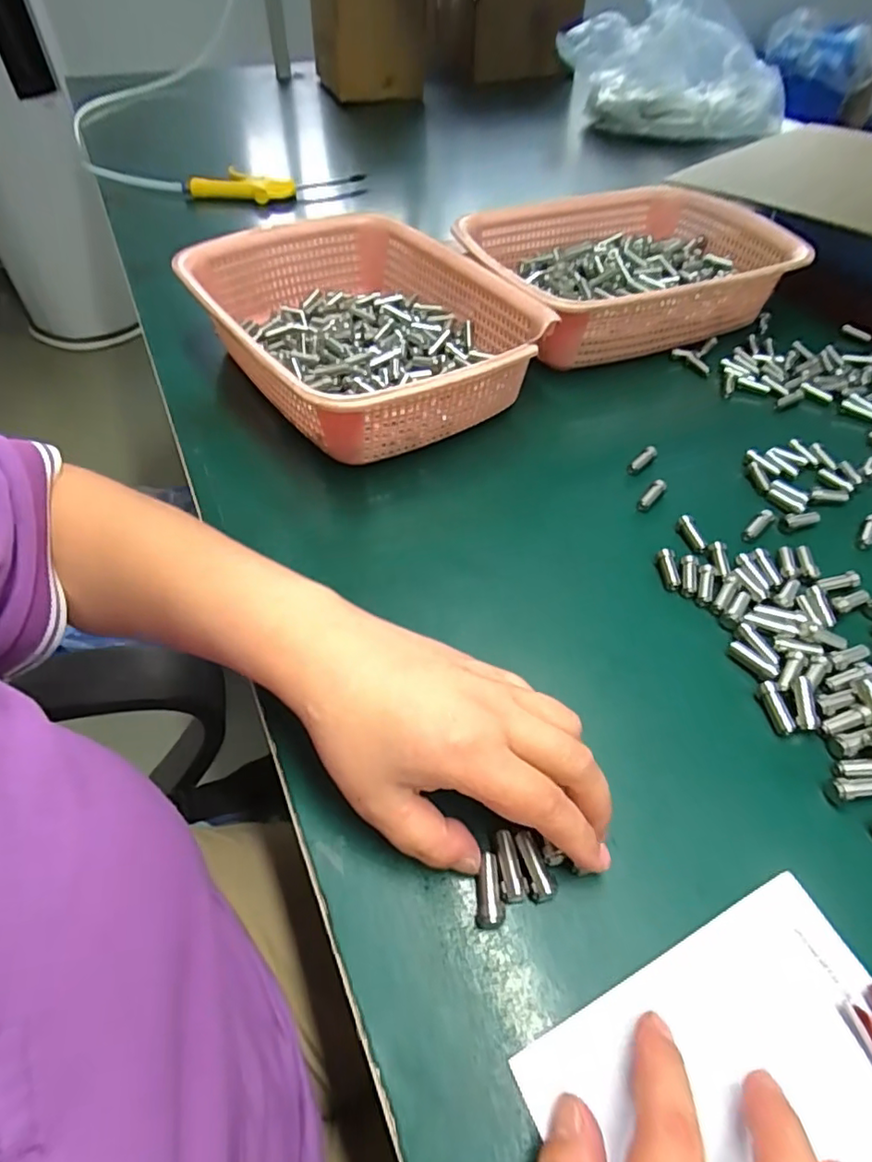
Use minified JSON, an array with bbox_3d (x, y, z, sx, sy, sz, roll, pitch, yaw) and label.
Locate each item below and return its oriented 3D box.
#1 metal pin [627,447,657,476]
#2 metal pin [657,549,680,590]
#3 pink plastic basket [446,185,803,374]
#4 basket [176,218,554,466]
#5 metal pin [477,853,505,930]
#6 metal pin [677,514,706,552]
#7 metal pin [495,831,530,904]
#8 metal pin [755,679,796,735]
[{"bbox_3d":[0.154,-0.090,0.434,0.033,0.008,0.009,-37,57,-27],"label":"metal pin"},{"bbox_3d":[0.145,-0.007,0.363,0.010,0.009,0.028,-1,49,1],"label":"metal pin"},{"bbox_3d":[0.182,-0.300,0.570,0.302,0.076,0.211,-20,51,-15],"label":"pink plastic basket"},{"bbox_3d":[-0.061,-0.206,0.490,0.220,0.087,0.289,-26,53,-20],"label":"basket"},{"bbox_3d":[0.023,0.128,0.241,0.011,0.012,0.028,0,56,2],"label":"metal pin"},{"bbox_3d":[0.170,-0.031,0.385,0.010,0.011,0.027,-16,65,-12],"label":"metal pin"},{"bbox_3d":[0.031,0.122,0.249,0.011,0.012,0.026,-7,49,-4],"label":"metal pin"},{"bbox_3d":[0.175,0.066,0.301,0.009,0.006,0.027,-9,61,-6],"label":"metal pin"}]

